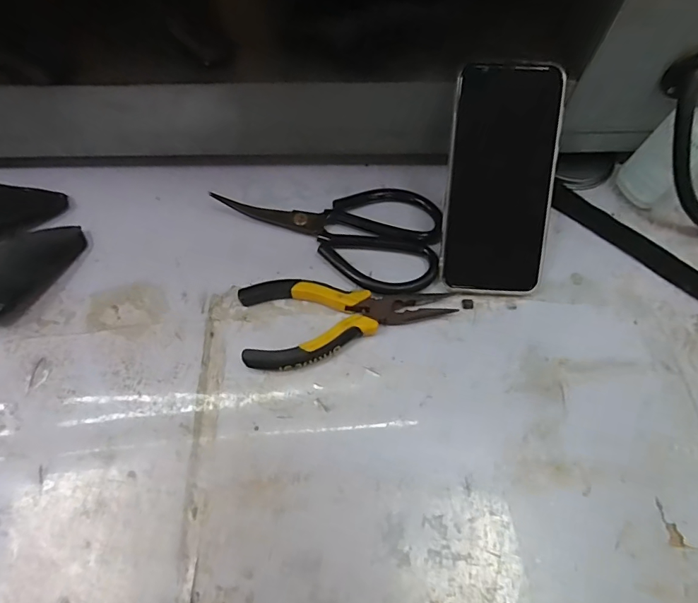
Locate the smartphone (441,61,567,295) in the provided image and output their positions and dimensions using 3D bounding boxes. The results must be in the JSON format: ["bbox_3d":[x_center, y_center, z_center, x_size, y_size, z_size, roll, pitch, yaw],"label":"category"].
[{"bbox_3d":[0.112,-0.086,0.333,0.074,0.008,0.162,5,105,7],"label":"smartphone"}]

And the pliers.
[{"bbox_3d":[-0.003,0.010,0.334,0.151,0.016,0.067,-8,64,-5],"label":"pliers"}]

